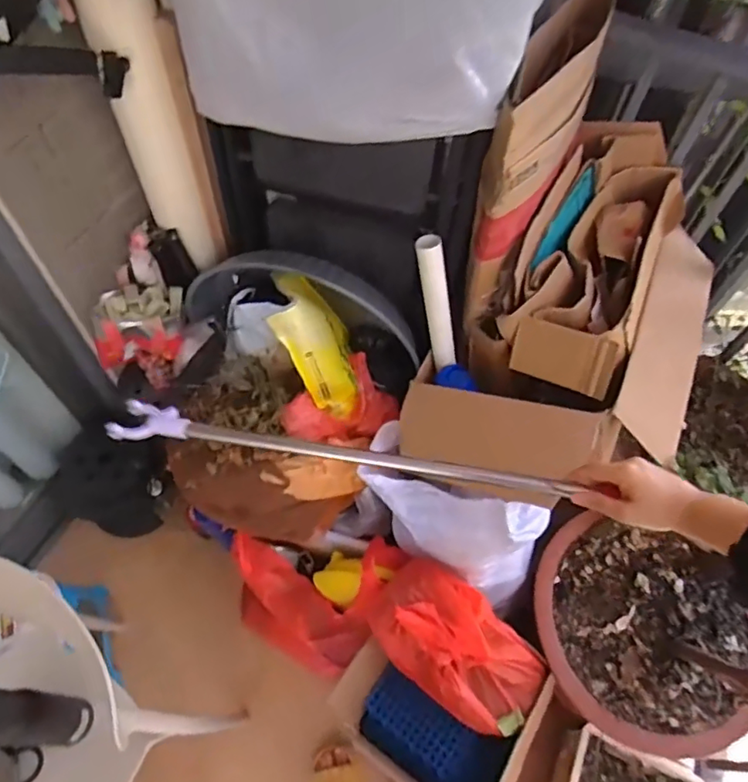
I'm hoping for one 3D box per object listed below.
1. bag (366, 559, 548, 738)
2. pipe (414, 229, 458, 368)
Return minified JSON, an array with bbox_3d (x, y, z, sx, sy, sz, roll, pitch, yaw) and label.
[{"bbox_3d":[0.147,0.444,0.992,0.315,0.117,0.178,34,62,16],"label":"bag"},{"bbox_3d":[0.106,-0.144,0.948,0.031,0.260,0.038,-38,46,-24],"label":"pipe"}]

